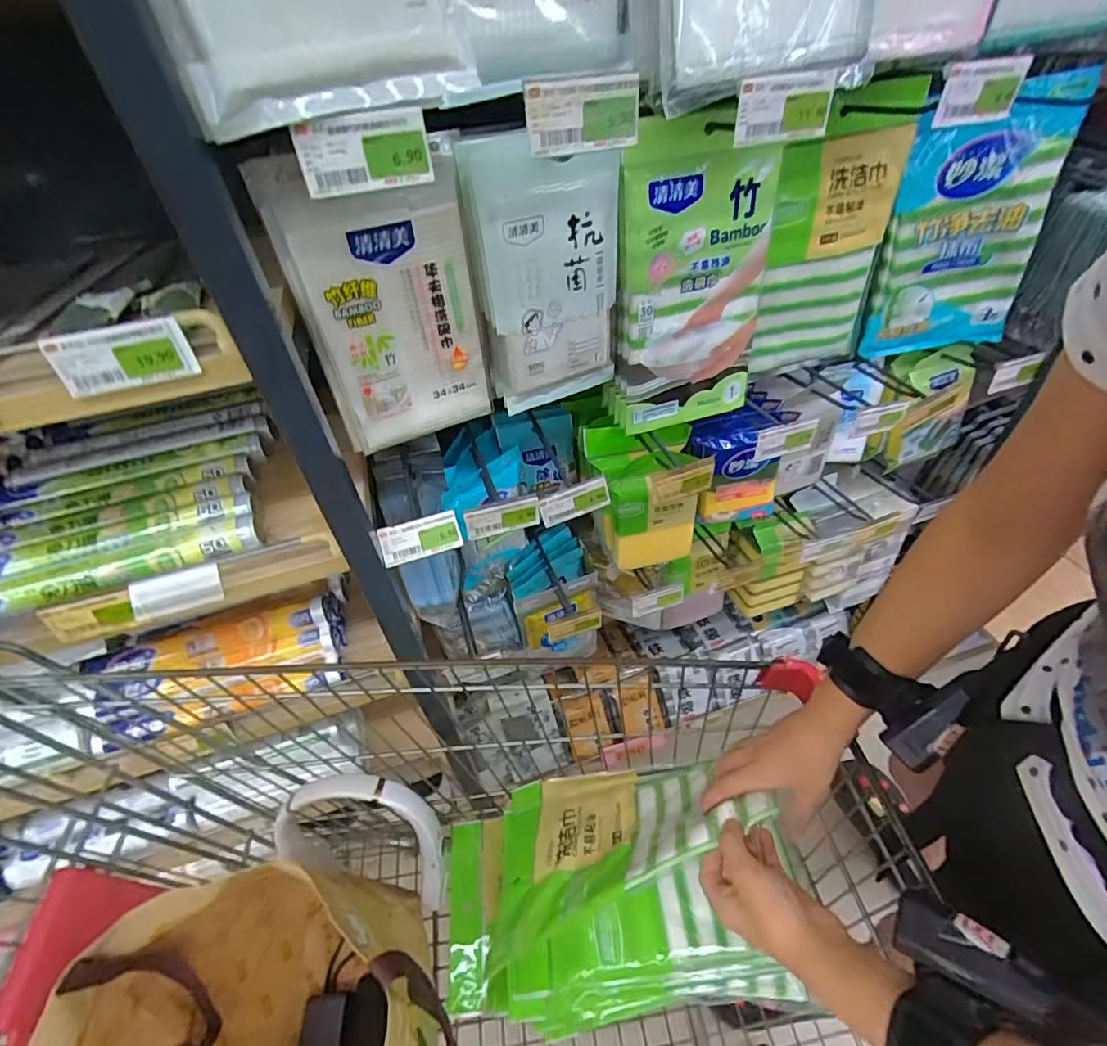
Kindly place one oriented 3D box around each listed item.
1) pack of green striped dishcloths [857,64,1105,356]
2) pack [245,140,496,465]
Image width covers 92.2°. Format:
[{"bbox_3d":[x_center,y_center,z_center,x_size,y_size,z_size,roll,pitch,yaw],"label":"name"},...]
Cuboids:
[{"bbox_3d":[0.524,-0.368,0.685,0.194,0.305,0.057,-7,45,-2],"label":"pack of green striped dishcloths"},{"bbox_3d":[-0.155,-0.205,0.514,0.155,0.251,0.047,-26,48,-19],"label":"pack"}]

